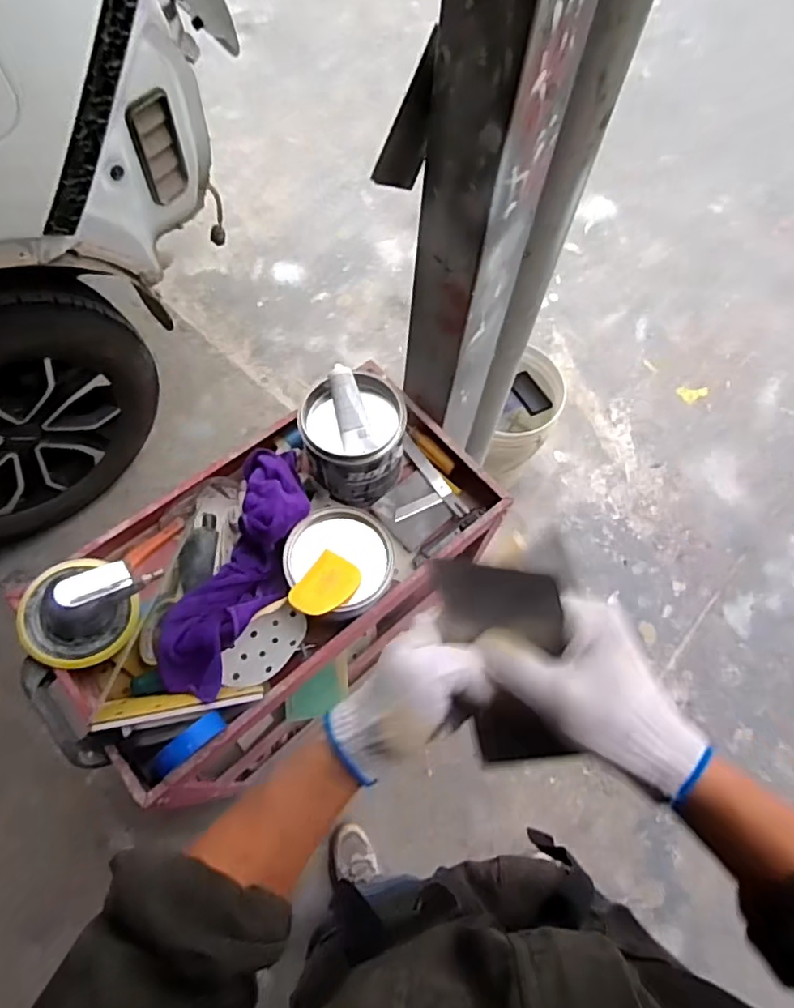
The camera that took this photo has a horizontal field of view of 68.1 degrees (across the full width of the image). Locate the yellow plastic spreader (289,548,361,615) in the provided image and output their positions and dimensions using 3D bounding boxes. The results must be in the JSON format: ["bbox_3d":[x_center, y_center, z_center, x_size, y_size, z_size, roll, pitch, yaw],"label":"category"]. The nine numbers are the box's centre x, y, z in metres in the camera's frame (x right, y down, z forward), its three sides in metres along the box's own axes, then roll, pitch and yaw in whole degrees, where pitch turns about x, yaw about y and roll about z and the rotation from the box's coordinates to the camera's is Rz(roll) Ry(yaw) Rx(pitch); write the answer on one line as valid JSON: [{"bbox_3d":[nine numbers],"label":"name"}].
[{"bbox_3d":[-0.095,0.113,0.799,0.068,0.007,0.094,32,56,10],"label":"yellow plastic spreader"}]

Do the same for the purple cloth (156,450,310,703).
[{"bbox_3d":[-0.209,0.080,0.811,0.121,0.075,0.362,16,64,4],"label":"purple cloth"}]

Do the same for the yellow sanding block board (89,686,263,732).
[{"bbox_3d":[-0.267,0.246,0.729,0.196,0.024,0.032,-3,65,-19],"label":"yellow sanding block board"}]

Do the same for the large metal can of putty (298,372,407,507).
[{"bbox_3d":[-0.063,-0.098,0.910,0.148,0.147,0.145,1,64,-3],"label":"large metal can of putty"}]

